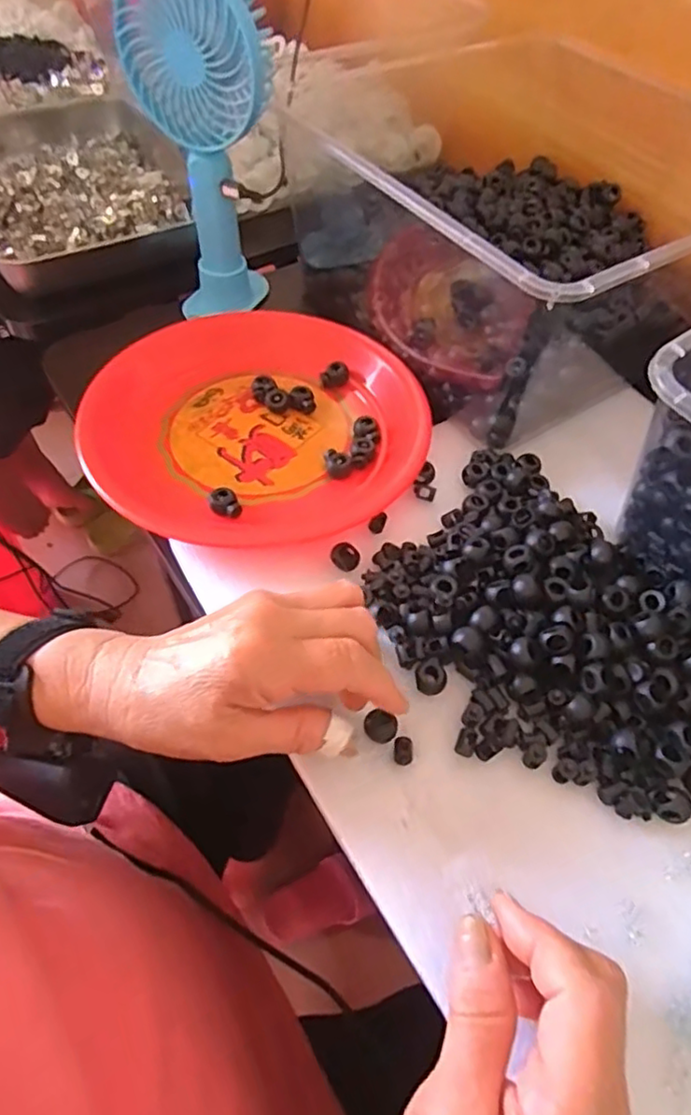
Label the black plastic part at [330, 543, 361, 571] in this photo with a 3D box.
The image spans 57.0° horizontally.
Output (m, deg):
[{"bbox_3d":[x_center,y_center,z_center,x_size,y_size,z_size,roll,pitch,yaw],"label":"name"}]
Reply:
[{"bbox_3d":[0.000,0.000,0.384,0.017,0.008,0.015,1,57,-4],"label":"black plastic part"}]

